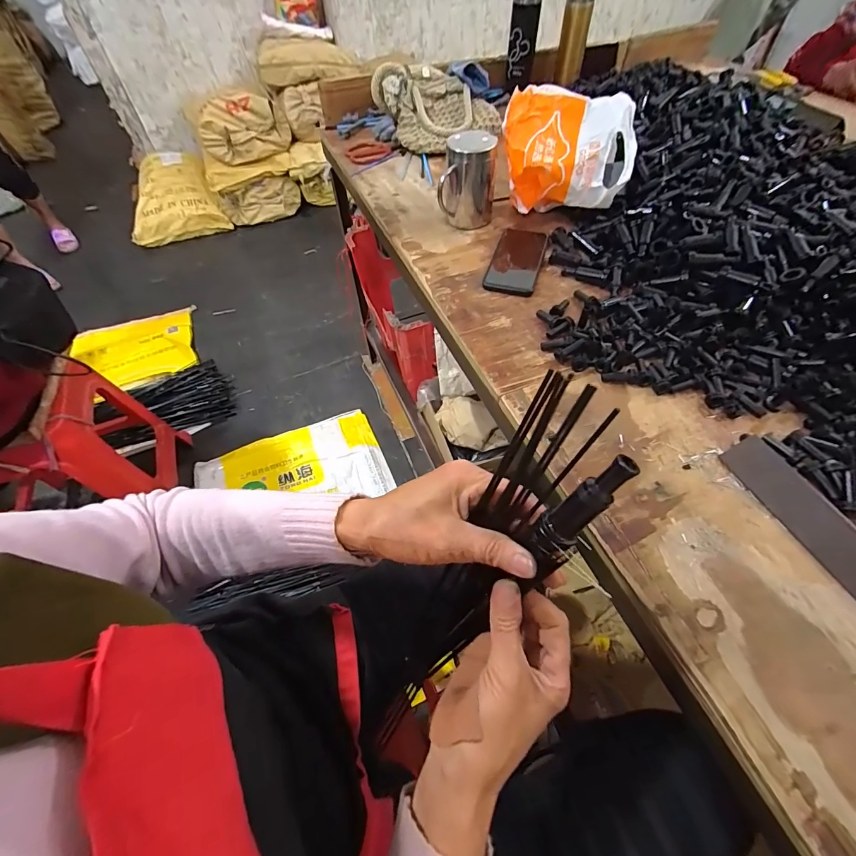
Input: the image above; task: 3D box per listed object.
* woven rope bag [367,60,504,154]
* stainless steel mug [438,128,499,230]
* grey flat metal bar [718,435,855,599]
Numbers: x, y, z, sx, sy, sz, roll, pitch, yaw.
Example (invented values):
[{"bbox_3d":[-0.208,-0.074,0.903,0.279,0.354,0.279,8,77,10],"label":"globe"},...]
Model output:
[{"bbox_3d":[0.022,-0.704,0.874,0.213,0.105,0.210,-29,59,-17],"label":"woven rope bag"},{"bbox_3d":[0.064,-0.405,0.664,0.087,0.126,0.095,10,55,10],"label":"stainless steel mug"},{"bbox_3d":[0.357,0.101,0.350,0.041,0.007,0.217,-36,54,15],"label":"grey flat metal bar"}]

